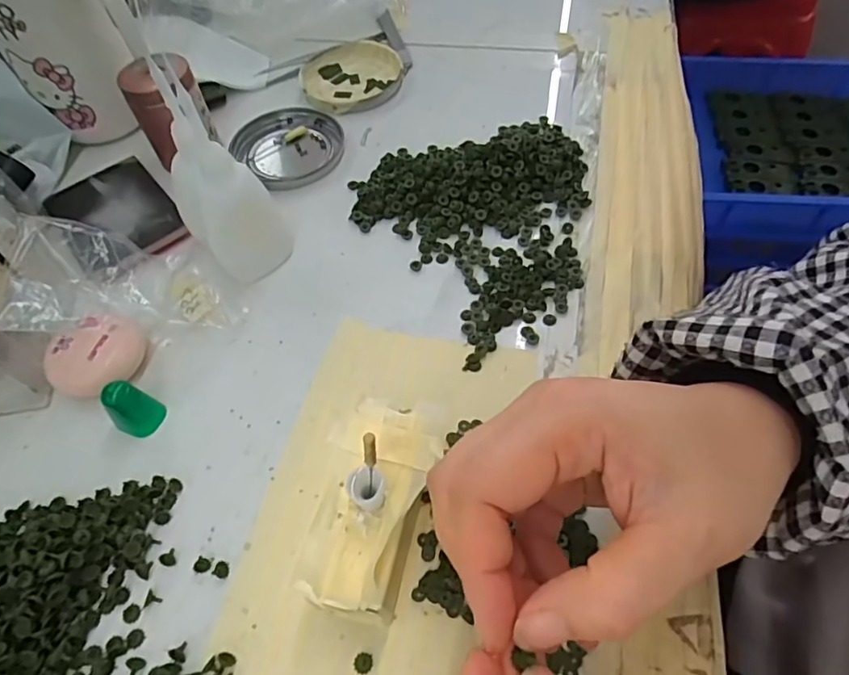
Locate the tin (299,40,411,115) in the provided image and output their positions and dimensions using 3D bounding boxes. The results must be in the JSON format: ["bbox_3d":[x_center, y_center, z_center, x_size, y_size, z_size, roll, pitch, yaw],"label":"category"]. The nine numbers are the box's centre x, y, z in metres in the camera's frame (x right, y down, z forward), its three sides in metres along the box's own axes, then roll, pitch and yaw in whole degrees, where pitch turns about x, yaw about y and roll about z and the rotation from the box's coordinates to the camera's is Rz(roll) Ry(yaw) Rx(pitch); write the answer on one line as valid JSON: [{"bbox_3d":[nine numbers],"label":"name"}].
[{"bbox_3d":[-0.059,-0.208,0.447,0.081,0.007,0.089,-2,56,2],"label":"tin"}]

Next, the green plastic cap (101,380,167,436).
[{"bbox_3d":[-0.143,0.034,0.278,0.017,0.030,0.017,-2,56,2],"label":"green plastic cap"}]

